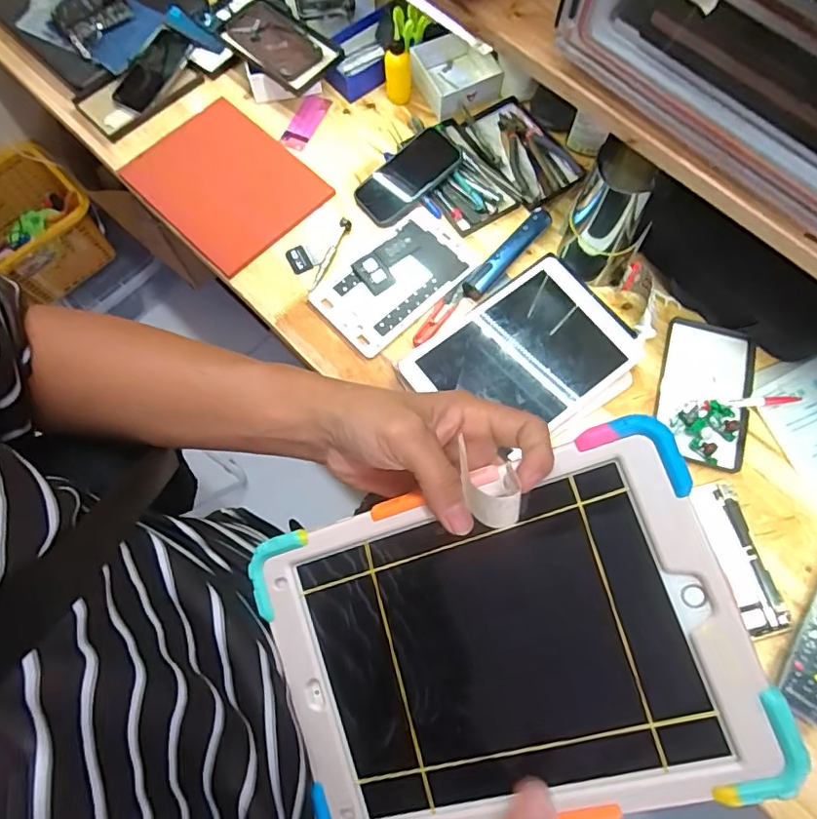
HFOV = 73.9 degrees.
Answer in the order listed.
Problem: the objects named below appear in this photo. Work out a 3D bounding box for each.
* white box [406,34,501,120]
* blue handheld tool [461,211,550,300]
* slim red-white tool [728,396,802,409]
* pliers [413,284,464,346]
[{"bbox_3d":[0.072,-0.489,0.795,0.111,0.046,0.116,-25,73,-7],"label":"white box"},{"bbox_3d":[0.133,-0.208,0.718,0.027,0.026,0.159,41,77,13],"label":"blue handheld tool"},{"bbox_3d":[0.423,-0.010,0.645,0.082,0.013,0.013,-5,72,-1],"label":"slim red-white tool"},{"bbox_3d":[0.038,-0.120,0.705,0.026,0.014,0.102,34,76,11],"label":"pliers"}]

